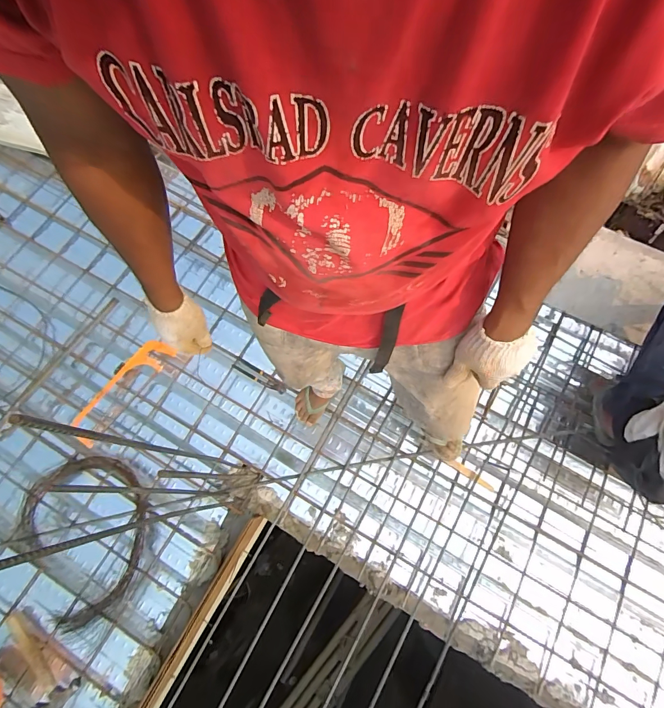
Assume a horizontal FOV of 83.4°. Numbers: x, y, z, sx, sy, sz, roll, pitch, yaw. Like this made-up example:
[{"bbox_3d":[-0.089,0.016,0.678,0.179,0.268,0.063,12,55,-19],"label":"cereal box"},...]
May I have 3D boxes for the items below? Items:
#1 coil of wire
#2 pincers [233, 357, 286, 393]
[{"bbox_3d":[-0.816,0.591,1.233,0.428,0.083,0.481,-37,77,-12],"label":"coil of wire"},{"bbox_3d":[-0.273,0.084,1.407,0.229,0.029,0.050,31,74,8],"label":"pincers"}]

